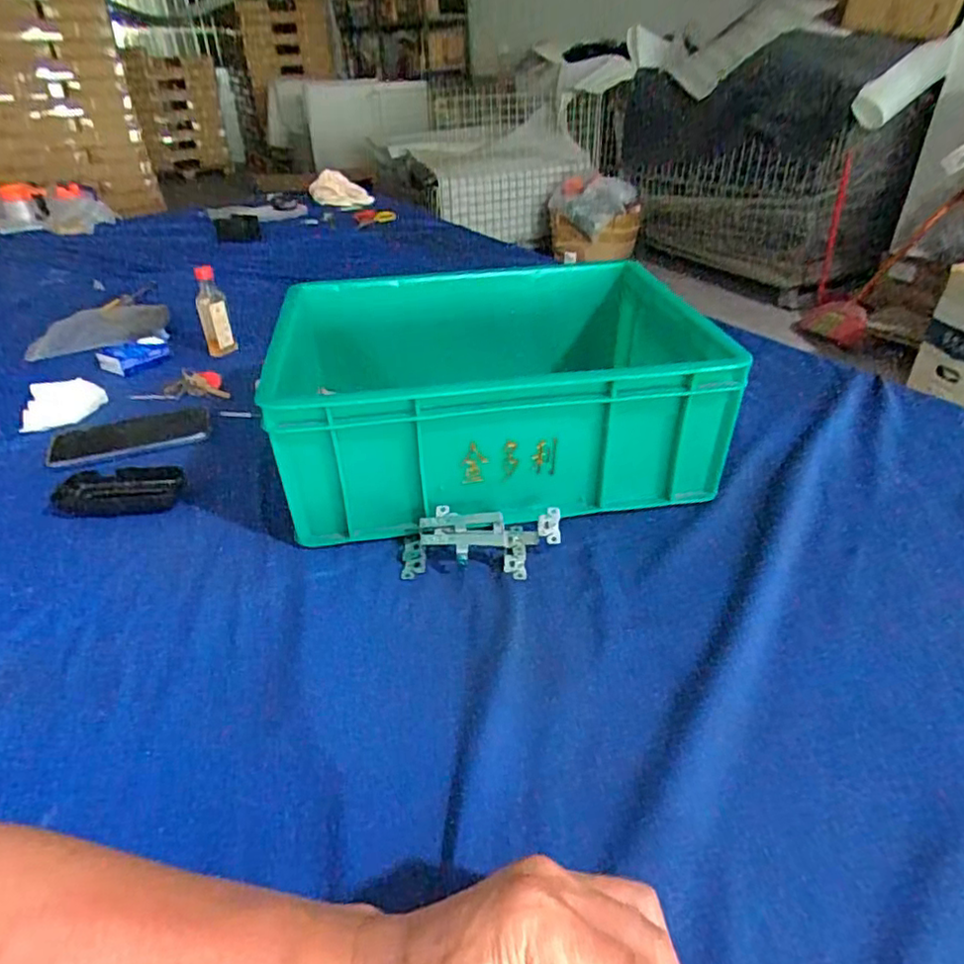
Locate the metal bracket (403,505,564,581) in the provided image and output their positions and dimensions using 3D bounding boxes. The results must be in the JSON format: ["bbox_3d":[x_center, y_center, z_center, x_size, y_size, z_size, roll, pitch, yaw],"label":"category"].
[{"bbox_3d":[-0.001,0.049,0.533,0.132,0.033,0.054,-3,34,-1],"label":"metal bracket"}]

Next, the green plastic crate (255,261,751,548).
[{"bbox_3d":[0.008,-0.100,0.648,0.380,0.150,0.301,-6,34,-6],"label":"green plastic crate"}]

